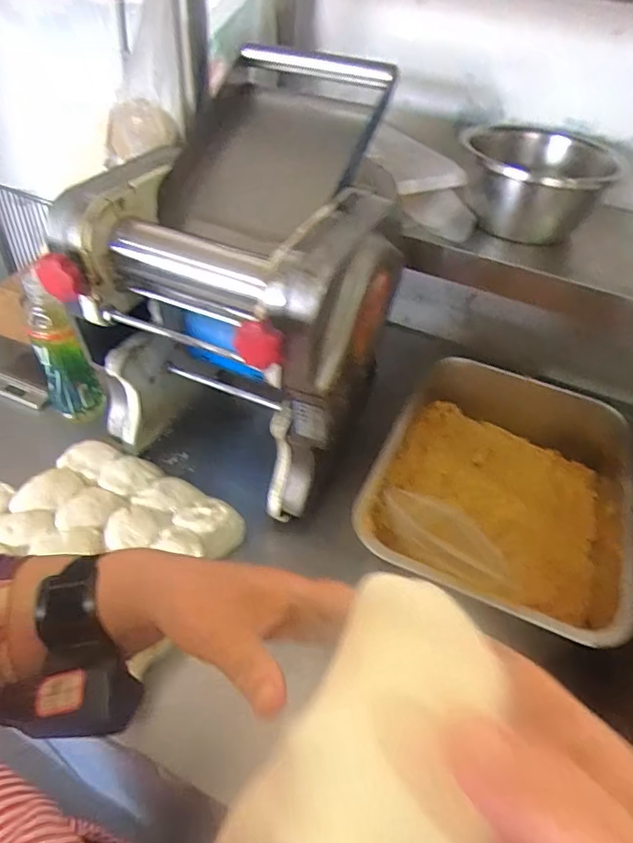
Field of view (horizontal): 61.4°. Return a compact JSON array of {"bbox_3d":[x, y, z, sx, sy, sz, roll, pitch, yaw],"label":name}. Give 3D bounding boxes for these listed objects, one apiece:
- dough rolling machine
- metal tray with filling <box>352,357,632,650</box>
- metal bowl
[{"bbox_3d":[-0.064,-0.163,0.625,0.300,0.391,0.366,20,46,14],"label":"dough rolling machine"},{"bbox_3d":[0.221,0.065,0.619,0.266,0.081,0.299,25,47,18],"label":"metal tray with filling"},{"bbox_3d":[0.270,-0.304,0.685,0.161,0.093,0.172,3,44,-3],"label":"metal bowl"}]

